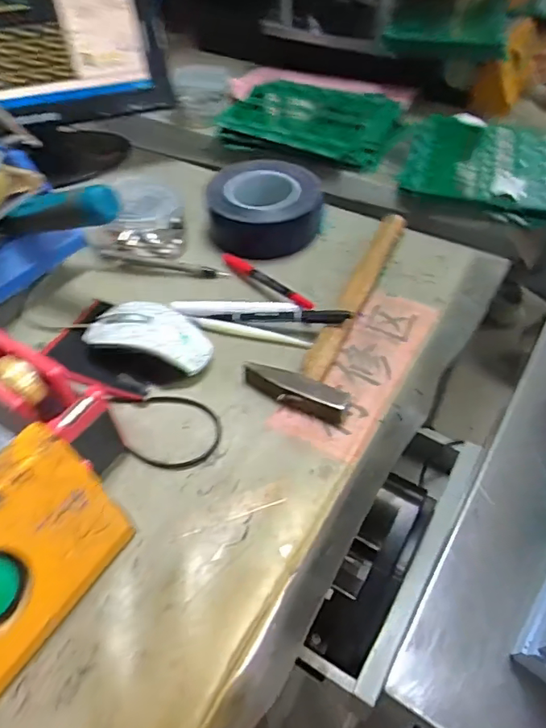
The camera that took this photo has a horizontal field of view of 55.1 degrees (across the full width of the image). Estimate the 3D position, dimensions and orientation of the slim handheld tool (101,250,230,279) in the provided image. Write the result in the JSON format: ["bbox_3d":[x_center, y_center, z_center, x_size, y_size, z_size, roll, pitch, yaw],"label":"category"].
[{"bbox_3d":[-0.117,-0.108,0.569,0.141,0.013,0.011,10,48,9],"label":"slim handheld tool"}]

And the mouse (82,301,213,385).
[{"bbox_3d":[-0.112,-0.026,0.472,0.116,0.040,0.064,18,50,16],"label":"mouse"}]

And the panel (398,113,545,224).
[{"bbox_3d":[0.280,-0.274,0.702,0.209,0.021,0.219,18,50,16],"label":"panel"}]

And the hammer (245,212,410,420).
[{"bbox_3d":[0.064,-0.067,0.522,0.089,0.019,0.292,15,49,14],"label":"hammer"}]

